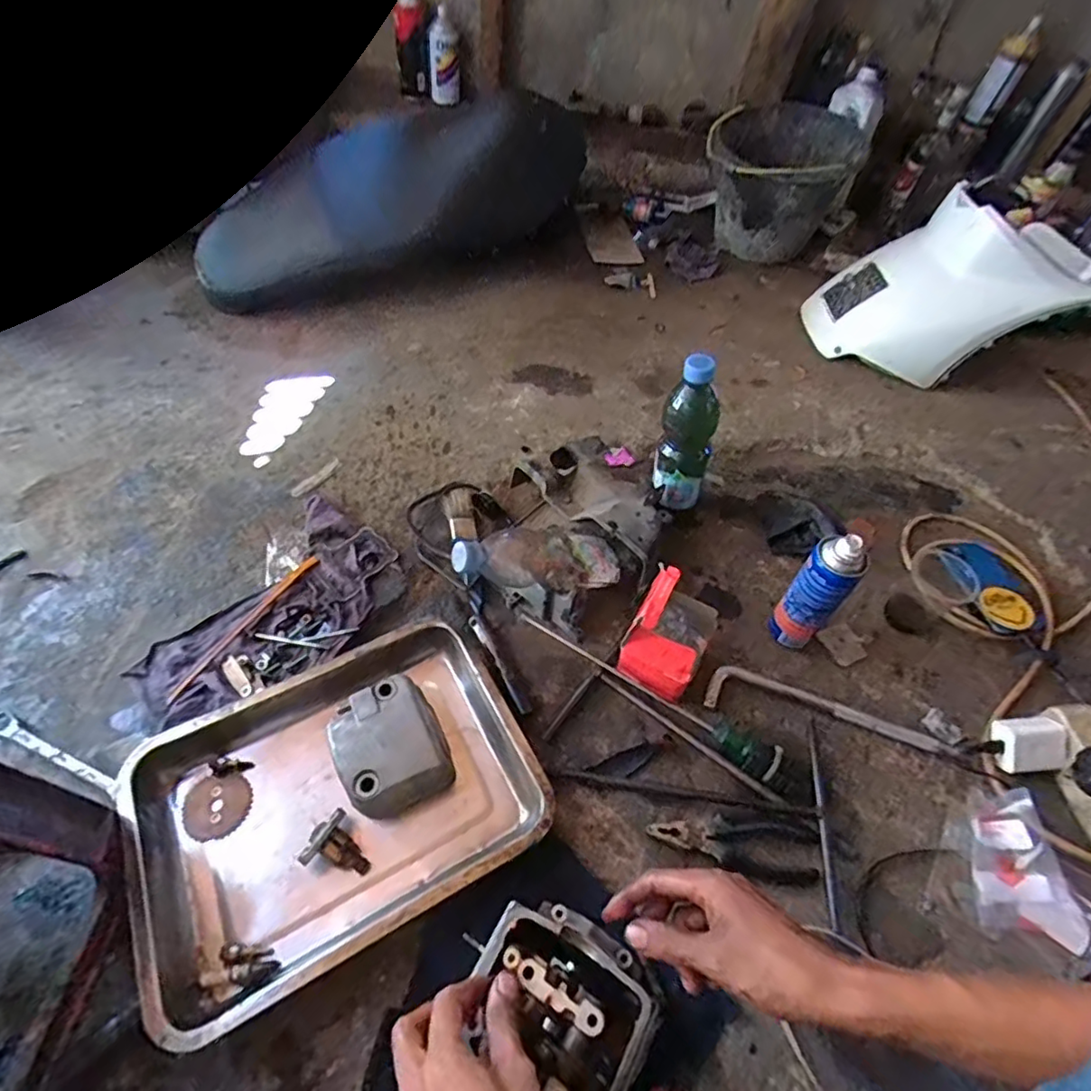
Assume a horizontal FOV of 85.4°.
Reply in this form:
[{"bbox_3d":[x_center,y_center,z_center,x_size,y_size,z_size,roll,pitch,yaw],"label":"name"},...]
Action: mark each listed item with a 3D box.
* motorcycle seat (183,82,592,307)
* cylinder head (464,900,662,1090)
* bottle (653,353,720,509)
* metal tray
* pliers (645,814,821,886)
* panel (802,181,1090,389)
[{"bbox_3d":[-0.295,-0.646,1.106,0.747,0.182,0.235,-16,54,6],"label":"motorcycle seat"},{"bbox_3d":[0.010,0.346,0.447,0.134,0.080,0.122,30,58,20],"label":"cylinder head"},{"bbox_3d":[0.171,-0.131,0.717,0.064,0.203,0.055,17,54,6],"label":"bottle"},{"bbox_3d":[-0.197,0.238,0.566,0.346,0.054,0.258,-24,57,-18],"label":"metal tray"},{"bbox_3d":[0.179,0.284,0.558,0.154,0.010,0.052,7,53,4],"label":"pliers"},{"bbox_3d":[0.629,-0.401,0.945,0.229,0.241,0.353,-26,58,-19],"label":"panel"}]

